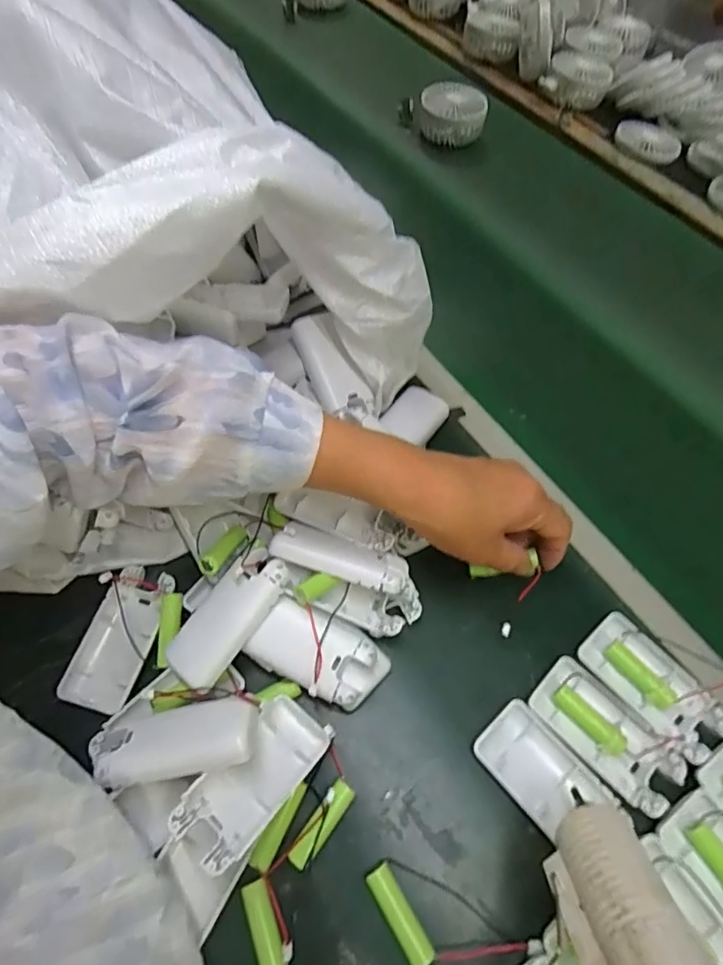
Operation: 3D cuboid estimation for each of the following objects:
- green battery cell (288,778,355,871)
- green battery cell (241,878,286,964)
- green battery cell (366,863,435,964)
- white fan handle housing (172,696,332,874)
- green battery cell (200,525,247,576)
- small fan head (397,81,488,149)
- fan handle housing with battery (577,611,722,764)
[{"bbox_3d":[-0.023,0.205,0.317,0.014,0.017,0.050,33,65,16],"label":"green battery cell"},{"bbox_3d":[-0.053,0.248,0.290,0.015,0.012,0.048,-20,63,-12],"label":"green battery cell"},{"bbox_3d":[0.021,0.244,0.297,0.014,0.013,0.050,-29,66,-16],"label":"green battery cell"},{"bbox_3d":[-0.063,0.173,0.312,0.044,0.014,0.093,34,45,19],"label":"white fan handle housing"},{"bbox_3d":[-0.097,0.047,0.379,0.011,0.014,0.051,16,29,11],"label":"green battery cell"},{"bbox_3d":[0.115,-0.517,0.739,0.108,0.042,0.080,-11,62,-7],"label":"small fan head"},{"bbox_3d":[0.195,0.136,0.356,0.045,0.016,0.093,-38,68,-20],"label":"fan handle housing with battery"}]

